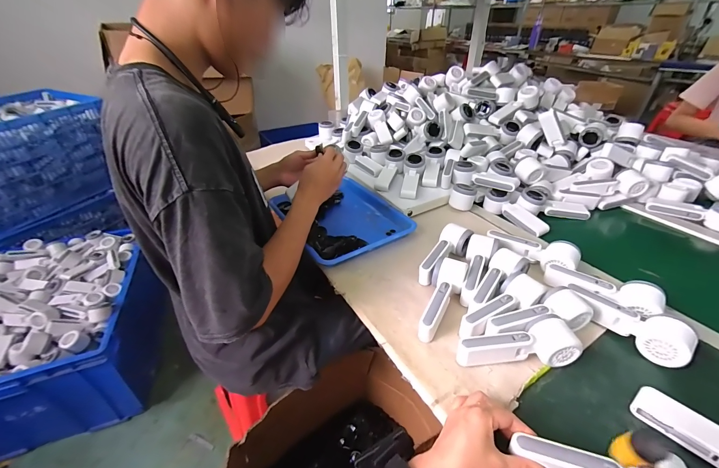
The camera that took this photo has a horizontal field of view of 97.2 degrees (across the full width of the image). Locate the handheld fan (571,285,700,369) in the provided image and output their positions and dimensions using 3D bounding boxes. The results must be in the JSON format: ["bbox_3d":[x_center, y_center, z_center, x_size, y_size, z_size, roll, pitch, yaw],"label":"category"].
[{"bbox_3d":[0.415,0.135,0.499,0.052,0.049,0.166,-24,40,-27],"label":"handheld fan"}]

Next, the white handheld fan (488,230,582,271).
[{"bbox_3d":[0.338,0.034,0.629,0.067,0.051,0.162,-31,44,-34],"label":"white handheld fan"}]

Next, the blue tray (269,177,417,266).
[{"bbox_3d":[-0.043,-0.037,0.775,0.252,0.035,0.303,-21,39,-24],"label":"blue tray"}]

